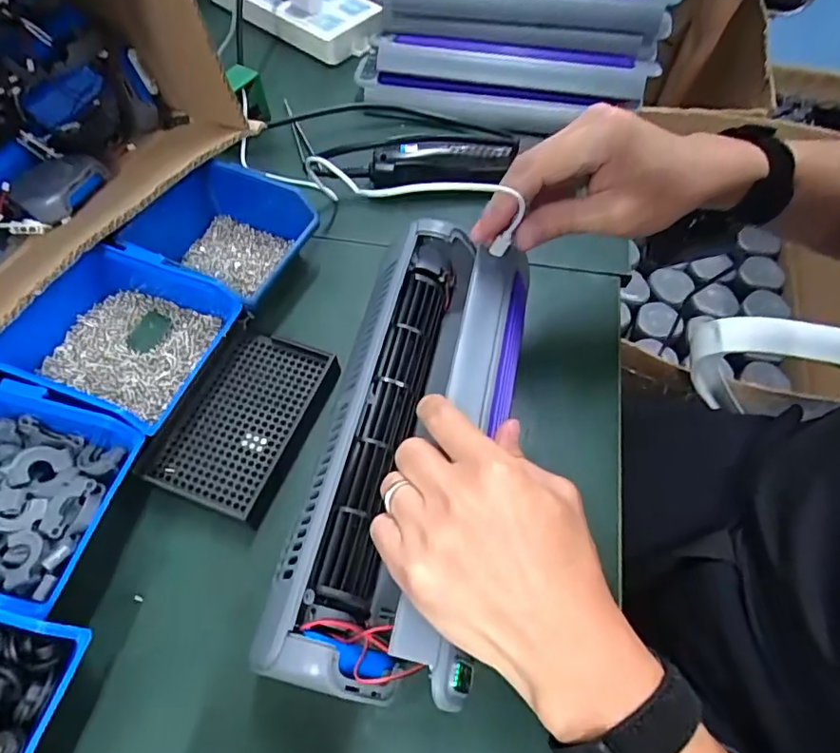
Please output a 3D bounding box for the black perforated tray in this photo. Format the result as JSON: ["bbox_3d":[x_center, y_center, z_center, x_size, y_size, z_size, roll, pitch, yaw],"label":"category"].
[{"bbox_3d":[-0.128,0.032,0.398,0.095,0.030,0.132,20,62,11],"label":"black perforated tray"}]

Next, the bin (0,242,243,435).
[{"bbox_3d":[-0.215,-0.028,0.393,0.133,0.054,0.120,22,62,12],"label":"bin"}]

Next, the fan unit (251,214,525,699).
[{"bbox_3d":[-0.004,0.034,0.353,0.113,0.082,0.306,14,58,8],"label":"fan unit"}]

